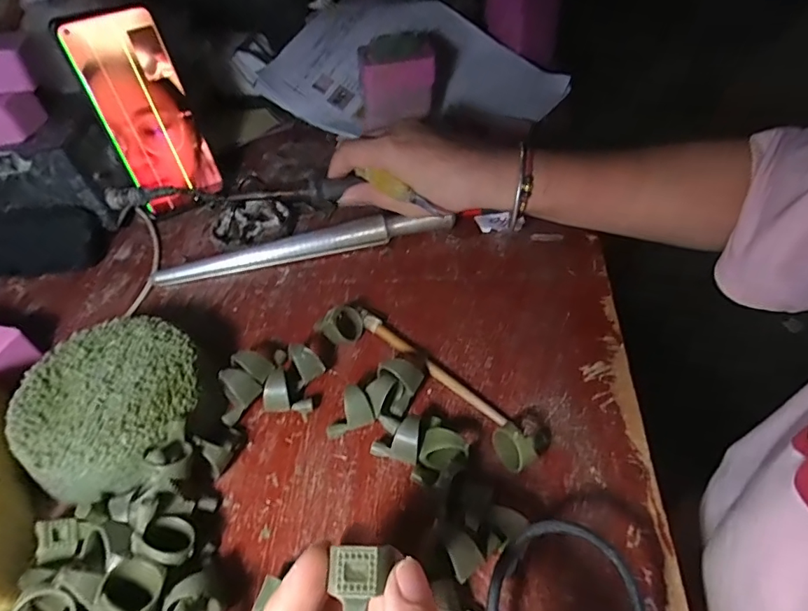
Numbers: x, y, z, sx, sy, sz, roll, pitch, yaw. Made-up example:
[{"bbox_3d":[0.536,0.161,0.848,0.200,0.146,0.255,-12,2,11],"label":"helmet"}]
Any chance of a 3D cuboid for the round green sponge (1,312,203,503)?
[{"bbox_3d":[-0.167,0.059,0.292,0.096,0.044,0.097,-2,48,2],"label":"round green sponge"}]

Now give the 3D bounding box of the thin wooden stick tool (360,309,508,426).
[{"bbox_3d":[0.016,0.038,0.322,0.122,0.011,0.009,33,57,29],"label":"thin wooden stick tool"}]

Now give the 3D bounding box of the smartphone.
[{"bbox_3d":[-0.213,-0.159,0.414,0.071,0.152,0.007,-27,33,-17],"label":"smartphone"}]

